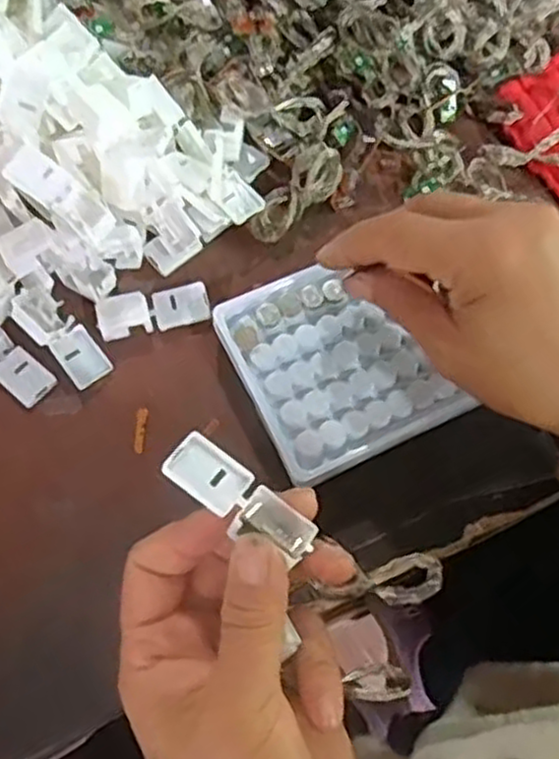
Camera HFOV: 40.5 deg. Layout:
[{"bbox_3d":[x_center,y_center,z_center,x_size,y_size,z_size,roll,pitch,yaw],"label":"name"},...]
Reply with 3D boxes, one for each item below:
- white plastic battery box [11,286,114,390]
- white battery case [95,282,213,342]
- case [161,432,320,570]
[{"bbox_3d":[-0.106,-0.022,0.366,0.021,0.012,0.056,-42,77,-15],"label":"white plastic battery box"},{"bbox_3d":[-0.062,-0.035,0.375,0.054,0.011,0.020,-16,72,-8],"label":"white battery case"},{"bbox_3d":[-0.013,0.040,0.259,0.054,0.015,0.019,34,72,-1],"label":"case"}]

